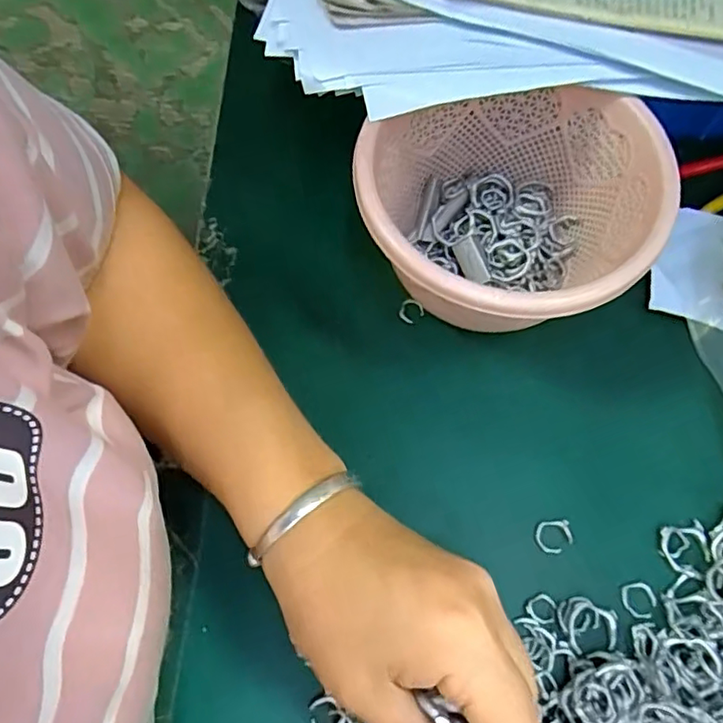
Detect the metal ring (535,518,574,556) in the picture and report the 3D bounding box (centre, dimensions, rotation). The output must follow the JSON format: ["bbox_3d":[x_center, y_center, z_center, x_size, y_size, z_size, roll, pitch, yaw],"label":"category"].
[{"bbox_3d":[0.099,0.090,0.297,0.018,0.004,0.016,-5,68,-2],"label":"metal ring"}]

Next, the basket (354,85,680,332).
[{"bbox_3d":[0.074,-0.072,0.312,0.137,0.093,0.139,0,68,0],"label":"basket"}]

